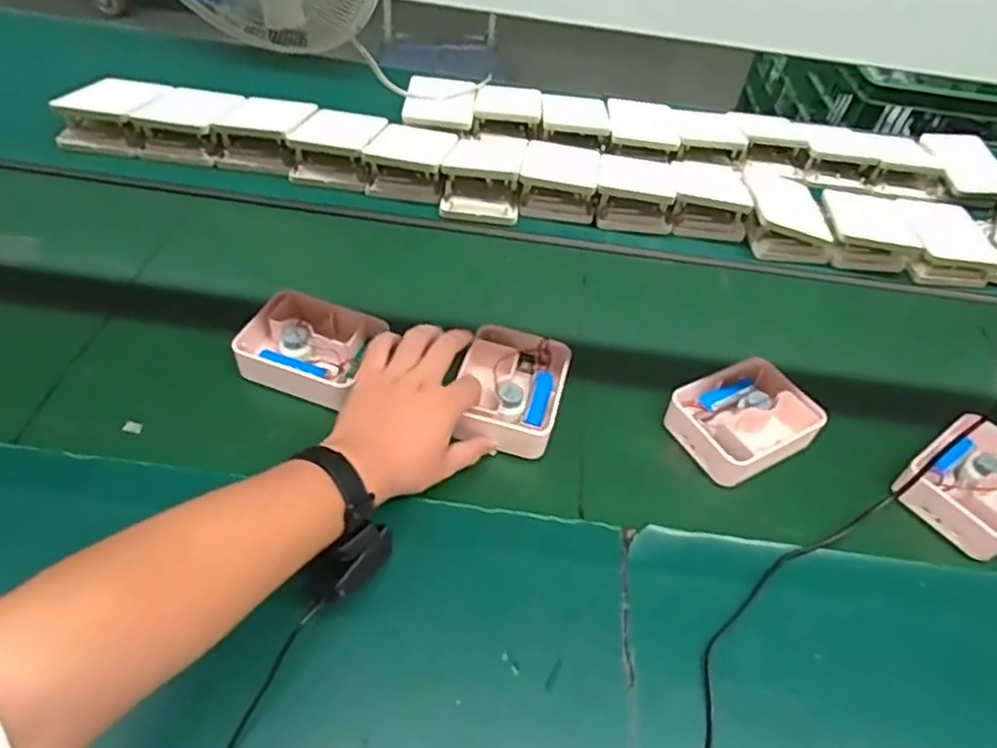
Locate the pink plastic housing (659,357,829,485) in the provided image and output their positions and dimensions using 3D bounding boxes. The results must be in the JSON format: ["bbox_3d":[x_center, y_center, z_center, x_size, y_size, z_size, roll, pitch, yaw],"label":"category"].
[{"bbox_3d":[0.240,0.045,0.657,0.126,0.040,0.103,-20,54,-23],"label":"pink plastic housing"}]

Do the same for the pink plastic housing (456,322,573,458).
[{"bbox_3d":[0.012,0.013,0.647,0.101,0.040,0.134,15,50,6],"label":"pink plastic housing"}]

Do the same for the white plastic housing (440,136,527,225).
[{"bbox_3d":[-0.018,-0.280,0.891,0.101,0.049,0.183,7,48,-1],"label":"white plastic housing"}]

